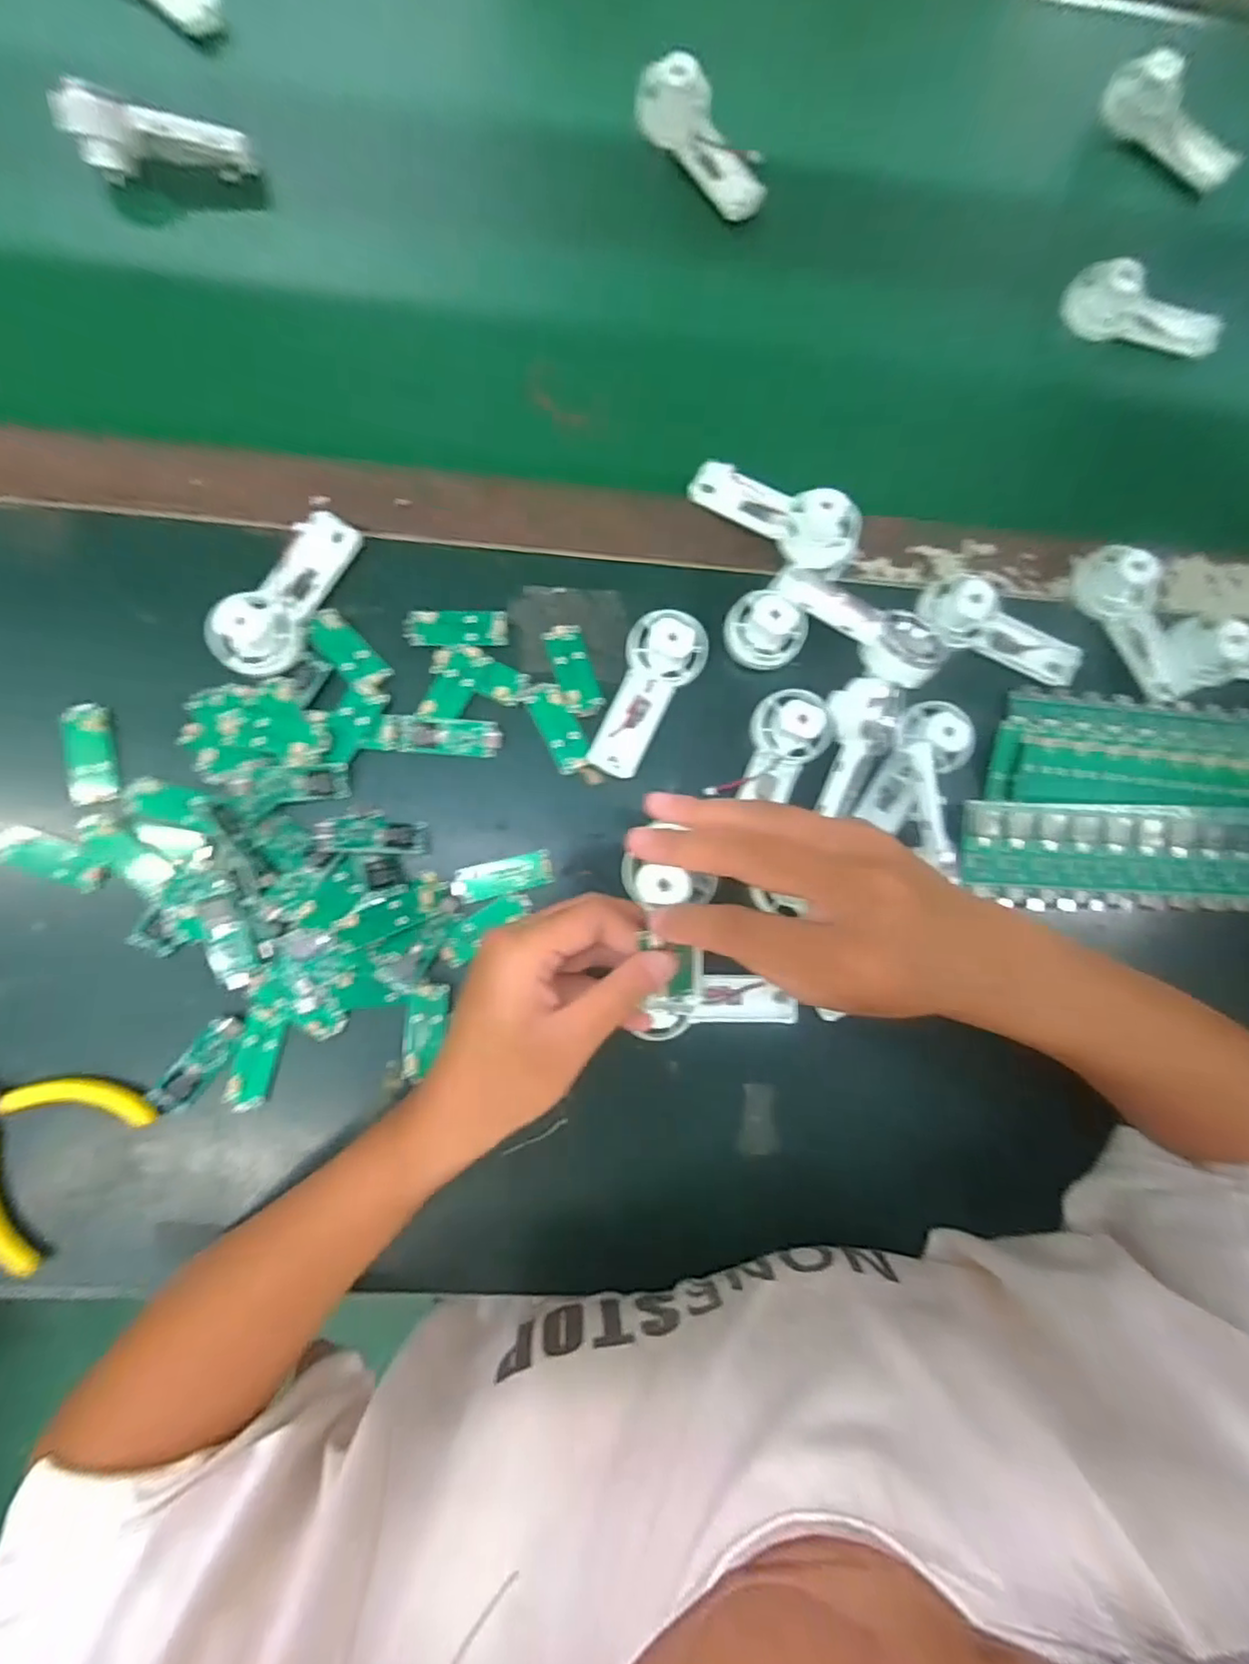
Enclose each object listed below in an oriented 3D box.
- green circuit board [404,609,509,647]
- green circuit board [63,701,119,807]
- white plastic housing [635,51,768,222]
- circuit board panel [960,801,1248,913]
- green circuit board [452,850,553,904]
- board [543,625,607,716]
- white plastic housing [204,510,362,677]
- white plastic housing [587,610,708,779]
[{"bbox_3d":[-0.092,-0.112,0.352,0.055,0.004,0.020,-3,87,-5],"label":"green circuit board"},{"bbox_3d":[-0.280,-0.041,0.334,0.023,0.006,0.051,-11,88,-5],"label":"green circuit board"},{"bbox_3d":[0.049,-0.417,0.384,0.093,0.027,0.039,38,84,-2],"label":"white plastic housing"},{"bbox_3d":[0.283,0.014,0.354,0.195,0.011,0.059,1,87,-5],"label":"circuit board panel"},{"bbox_3d":[-0.065,0.024,0.348,0.053,0.007,0.019,-14,88,-5],"label":"green circuit board"},{"bbox_3d":[-0.028,-0.089,0.355,0.023,0.005,0.051,-19,88,-6],"label":"board"},{"bbox_3d":[-0.177,-0.127,0.335,0.035,0.027,0.095,28,85,-3],"label":"white plastic housing"},{"bbox_3d":[0.013,-0.074,0.345,0.041,0.028,0.092,23,85,-3],"label":"white plastic housing"}]

